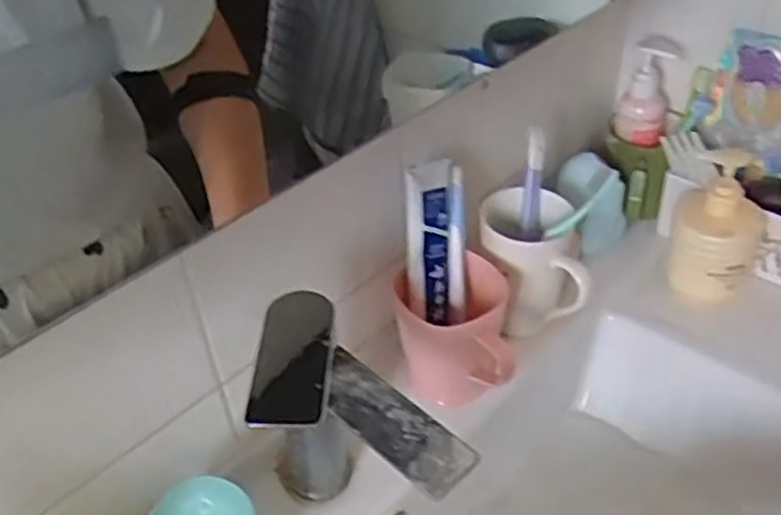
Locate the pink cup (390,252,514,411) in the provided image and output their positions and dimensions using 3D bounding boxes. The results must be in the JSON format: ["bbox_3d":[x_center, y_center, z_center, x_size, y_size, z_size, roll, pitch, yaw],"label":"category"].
[{"bbox_3d":[0.051,0.065,0.625,0.088,0.098,0.095,-3,39,2],"label":"pink cup"}]

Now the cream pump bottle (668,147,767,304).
[{"bbox_3d":[0.294,-0.033,0.682,0.073,0.138,0.065,15,43,22],"label":"cream pump bottle"}]

